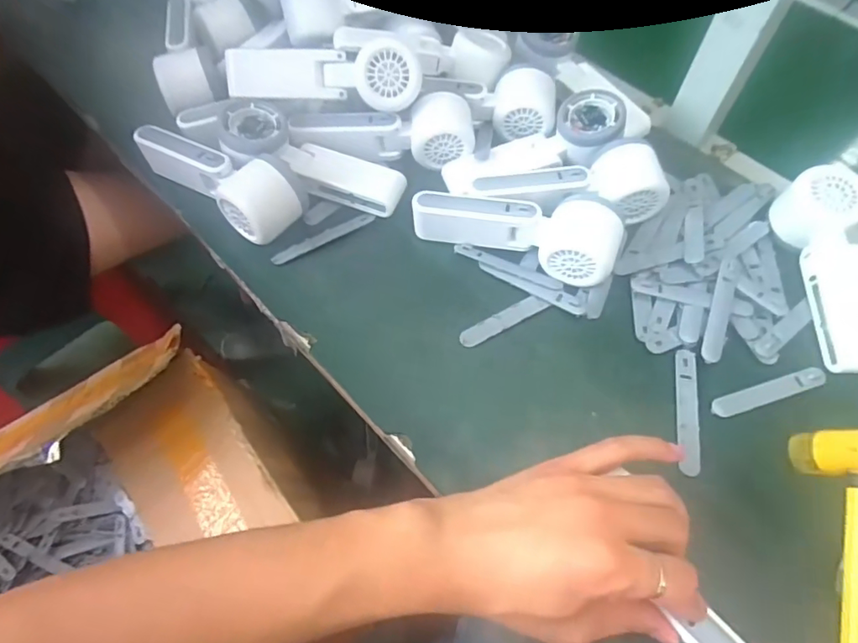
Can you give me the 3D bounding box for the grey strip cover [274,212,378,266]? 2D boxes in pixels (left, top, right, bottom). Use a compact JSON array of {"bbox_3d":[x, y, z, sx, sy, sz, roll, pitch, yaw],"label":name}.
[{"bbox_3d":[-0.092,-0.074,0.460,0.093,0.005,0.013,-27,65,-15],"label":"grey strip cover"}]

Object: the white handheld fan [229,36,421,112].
[{"bbox_3d":[-0.091,-0.216,0.466,0.167,0.052,0.035,3,25,6],"label":"white handheld fan"}]

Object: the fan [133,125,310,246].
[{"bbox_3d":[-0.180,-0.127,0.460,0.162,0.054,0.059,33,65,16],"label":"fan"}]

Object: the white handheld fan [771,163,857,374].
[{"bbox_3d":[0.330,-0.042,0.433,0.051,0.044,0.168,-2,76,-3],"label":"white handheld fan"}]

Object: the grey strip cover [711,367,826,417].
[{"bbox_3d":[0.255,0.052,0.397,0.092,0.004,0.015,-16,62,-10],"label":"grey strip cover"}]

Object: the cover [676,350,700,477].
[{"bbox_3d":[0.189,0.064,0.388,0.015,0.005,0.093,10,61,4],"label":"cover"}]

